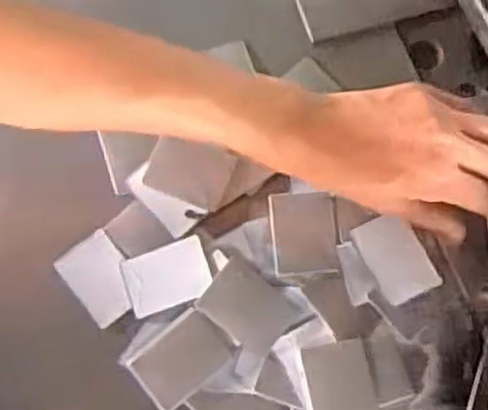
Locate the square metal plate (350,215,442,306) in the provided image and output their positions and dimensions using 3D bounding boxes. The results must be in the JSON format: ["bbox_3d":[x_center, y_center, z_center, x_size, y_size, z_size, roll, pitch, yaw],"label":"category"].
[{"bbox_3d":[0.084,0.029,0.430,0.031,0.004,0.047,-27,75,-7],"label":"square metal plate"}]

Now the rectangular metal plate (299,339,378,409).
[{"bbox_3d":[0.051,0.098,0.411,0.035,0.004,0.049,-10,74,-2],"label":"rectangular metal plate"}]

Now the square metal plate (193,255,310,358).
[{"bbox_3d":[0.002,0.056,0.423,0.048,0.005,0.036,39,89,9],"label":"square metal plate"}]

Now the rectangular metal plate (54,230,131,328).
[{"bbox_3d":[-0.080,0.041,0.433,0.035,0.005,0.046,-38,77,-10],"label":"rectangular metal plate"}]

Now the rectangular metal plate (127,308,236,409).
[{"bbox_3d":[-0.034,0.084,0.421,0.051,0.004,0.036,-40,82,-4],"label":"rectangular metal plate"}]

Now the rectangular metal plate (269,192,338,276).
[{"bbox_3d":[0.033,0.016,0.435,0.035,0.005,0.047,-4,74,0],"label":"rectangular metal plate"}]

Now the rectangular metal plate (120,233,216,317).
[{"bbox_3d":[-0.043,0.040,0.430,0.046,0.006,0.033,-18,74,-4],"label":"rectangular metal plate"}]

